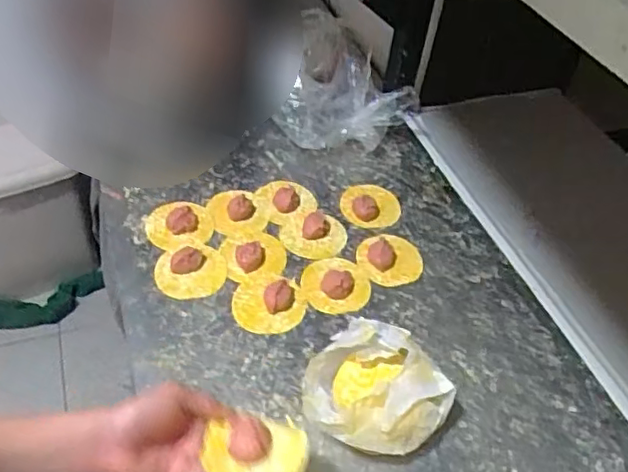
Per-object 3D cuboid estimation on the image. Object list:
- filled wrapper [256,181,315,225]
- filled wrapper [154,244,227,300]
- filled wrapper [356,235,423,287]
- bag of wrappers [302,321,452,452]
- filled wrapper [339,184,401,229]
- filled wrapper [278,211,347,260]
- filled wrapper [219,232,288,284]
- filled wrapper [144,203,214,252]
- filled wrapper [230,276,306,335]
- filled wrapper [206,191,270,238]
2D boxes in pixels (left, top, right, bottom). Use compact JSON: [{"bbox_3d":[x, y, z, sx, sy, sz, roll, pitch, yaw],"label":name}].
[{"bbox_3d":[-0.035,-0.049,0.823,0.073,0.021,0.067,4,44,-4],"label":"filled wrapper"},{"bbox_3d":[-0.145,0.037,0.713,0.082,0.025,0.081,4,44,-4],"label":"filled wrapper"},{"bbox_3d":[0.098,0.029,0.760,0.083,0.007,0.077,-7,46,-15],"label":"filled wrapper"},{"bbox_3d":[0.055,0.155,0.581,0.127,0.081,0.124,35,51,26],"label":"bag of wrappers"},{"bbox_3d":[0.079,-0.049,0.828,0.079,0.016,0.083,18,45,11],"label":"filled wrapper"},{"bbox_3d":[-0.001,-0.005,0.776,0.084,0.030,0.073,5,44,-2],"label":"filled wrapper"},{"bbox_3d":[-0.072,0.021,0.742,0.079,0.023,0.075,4,44,-4],"label":"filled wrapper"},{"bbox_3d":[-0.172,-0.017,0.767,0.080,0.017,0.071,-13,48,-19],"label":"filled wrapper"},{"bbox_3d":[-0.052,0.077,0.694,0.082,0.010,0.077,4,44,-4],"label":"filled wrapper"},{"bbox_3d":[-0.097,-0.028,0.791,0.076,0.023,0.080,4,44,-4],"label":"filled wrapper"}]

